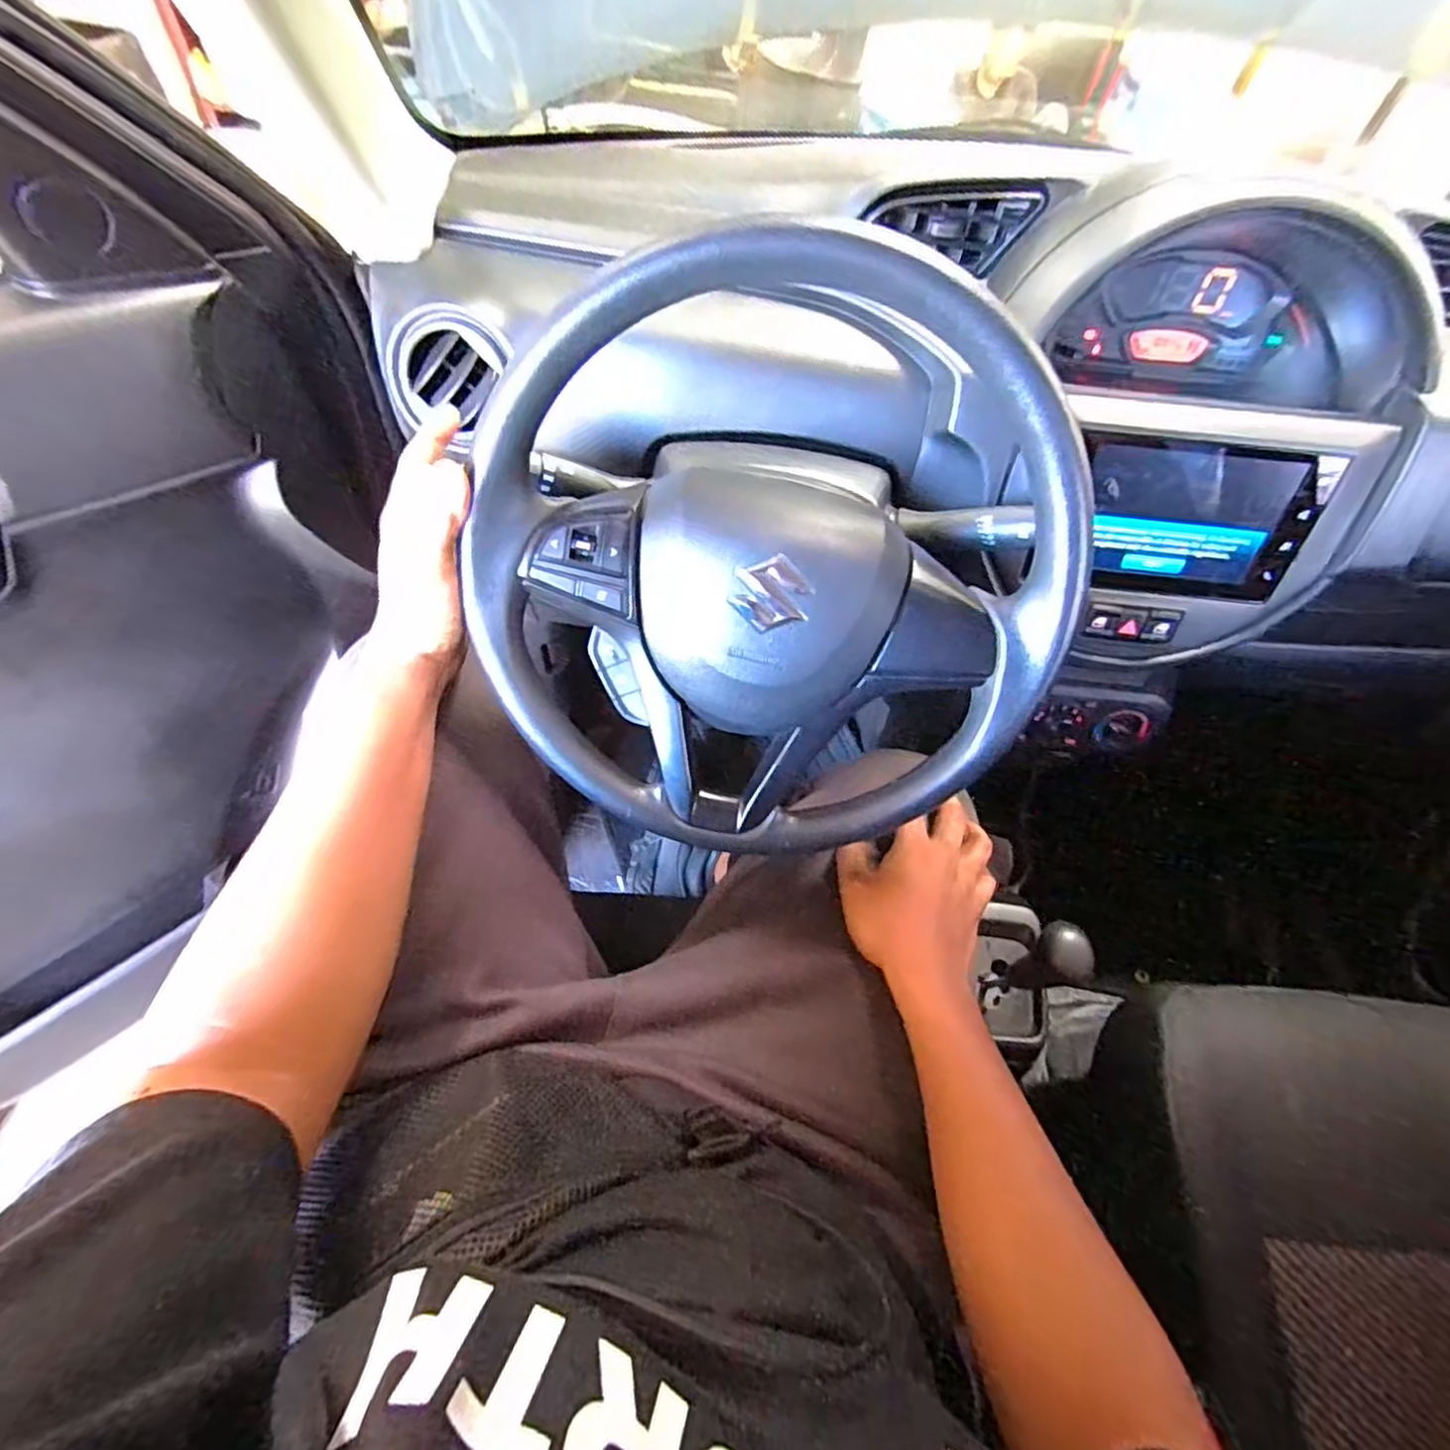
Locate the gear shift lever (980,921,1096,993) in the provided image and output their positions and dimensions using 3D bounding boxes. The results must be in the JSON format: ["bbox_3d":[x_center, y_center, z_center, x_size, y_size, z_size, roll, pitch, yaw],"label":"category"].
[{"bbox_3d":[0.293,0.227,0.621,0.045,0.127,0.049,24,57,11],"label":"gear shift lever"}]

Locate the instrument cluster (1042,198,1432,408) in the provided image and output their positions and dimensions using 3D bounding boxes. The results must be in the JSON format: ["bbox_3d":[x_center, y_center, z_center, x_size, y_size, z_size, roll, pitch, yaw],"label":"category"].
[{"bbox_3d":[0.364,-0.293,0.480,0.241,0.122,0.099,13,56,4],"label":"instrument cluster"}]

